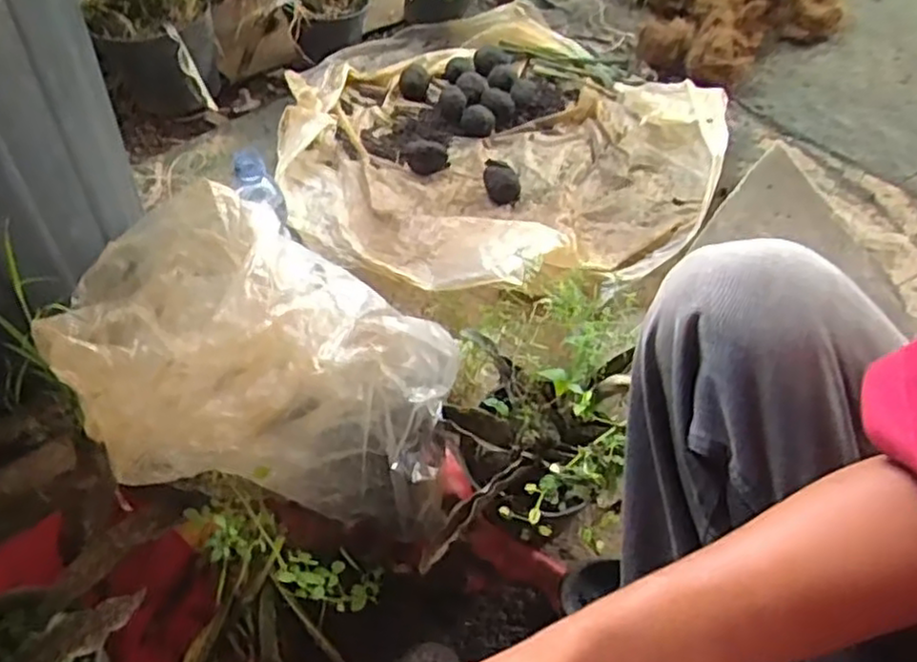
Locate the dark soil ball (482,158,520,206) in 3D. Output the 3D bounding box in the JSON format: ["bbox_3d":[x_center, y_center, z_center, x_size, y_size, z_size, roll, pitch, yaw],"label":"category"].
[{"bbox_3d":[0.065,-0.221,1.054,0.054,0.039,0.055,0,53,-2],"label":"dark soil ball"}]

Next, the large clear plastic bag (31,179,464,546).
[{"bbox_3d":[-0.173,0.033,0.623,0.319,0.218,0.214,5,53,2],"label":"large clear plastic bag"}]

